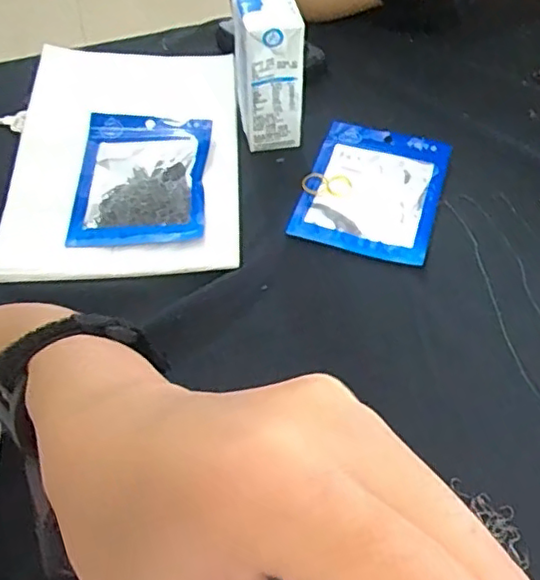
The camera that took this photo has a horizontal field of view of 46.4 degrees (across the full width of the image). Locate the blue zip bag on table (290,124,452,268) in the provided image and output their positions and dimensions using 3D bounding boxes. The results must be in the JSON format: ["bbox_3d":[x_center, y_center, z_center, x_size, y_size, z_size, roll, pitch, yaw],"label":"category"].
[{"bbox_3d":[0.079,-0.077,0.482,0.099,0.007,0.133,14,55,12],"label":"blue zip bag on table"}]

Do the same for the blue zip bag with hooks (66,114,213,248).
[{"bbox_3d":[-0.098,-0.088,0.488,0.096,0.024,0.132,-2,53,0],"label":"blue zip bag with hooks"}]

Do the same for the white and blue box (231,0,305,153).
[{"bbox_3d":[-0.002,-0.166,0.488,0.048,0.112,0.050,-7,53,-3],"label":"white and blue box"}]

